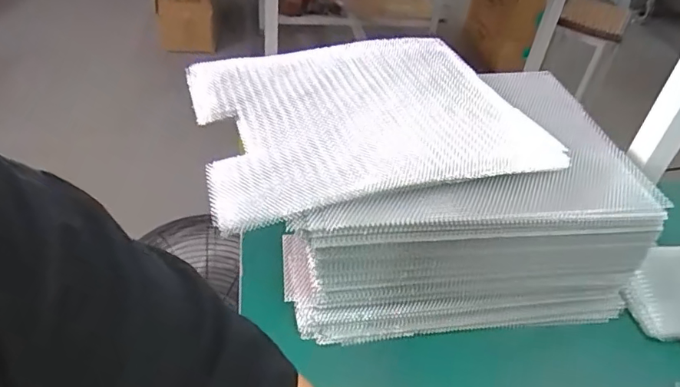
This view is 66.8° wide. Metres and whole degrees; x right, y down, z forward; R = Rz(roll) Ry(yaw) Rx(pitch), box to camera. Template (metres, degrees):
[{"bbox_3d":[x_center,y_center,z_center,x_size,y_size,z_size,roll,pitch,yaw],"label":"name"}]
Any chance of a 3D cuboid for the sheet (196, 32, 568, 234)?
[{"bbox_3d":[0.027,-0.085,0.537,0.338,0.035,0.258,-8,43,-16],"label":"sheet"}]

